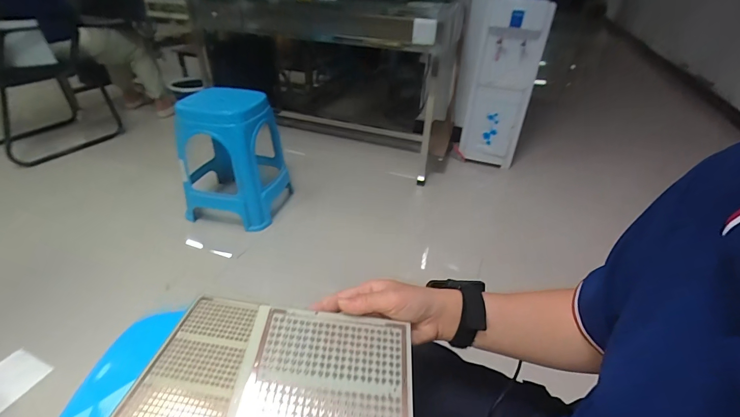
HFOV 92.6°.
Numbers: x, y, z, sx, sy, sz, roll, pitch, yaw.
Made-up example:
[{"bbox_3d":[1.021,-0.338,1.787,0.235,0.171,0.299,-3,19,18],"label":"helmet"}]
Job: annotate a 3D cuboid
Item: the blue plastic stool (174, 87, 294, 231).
[{"bbox_3d":[-0.516,-0.205,1.350,0.320,0.460,0.319,7,35,6],"label":"blue plastic stool"}]

